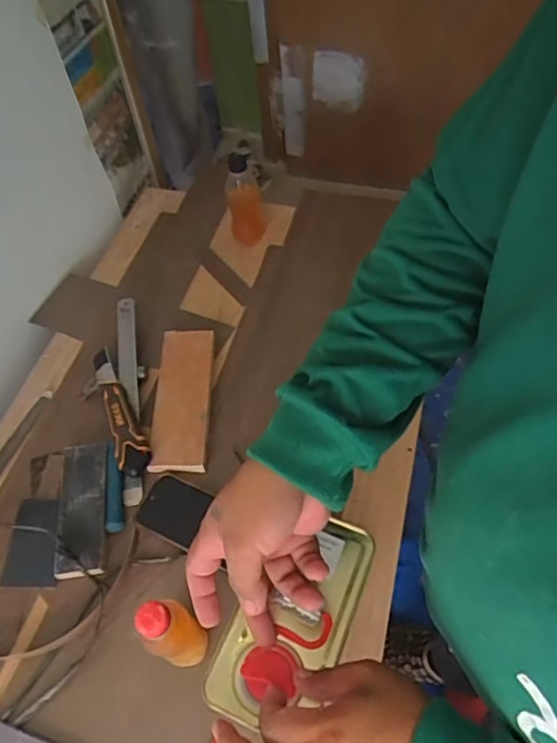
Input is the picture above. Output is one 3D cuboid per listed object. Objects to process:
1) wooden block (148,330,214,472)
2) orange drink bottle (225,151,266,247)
[{"bbox_3d":[-0.141,0.031,0.832,0.078,0.019,0.232,-1,56,1],"label":"wooden block"},{"bbox_3d":[-0.056,-0.289,0.964,0.062,0.155,0.054,-3,57,2],"label":"orange drink bottle"}]

